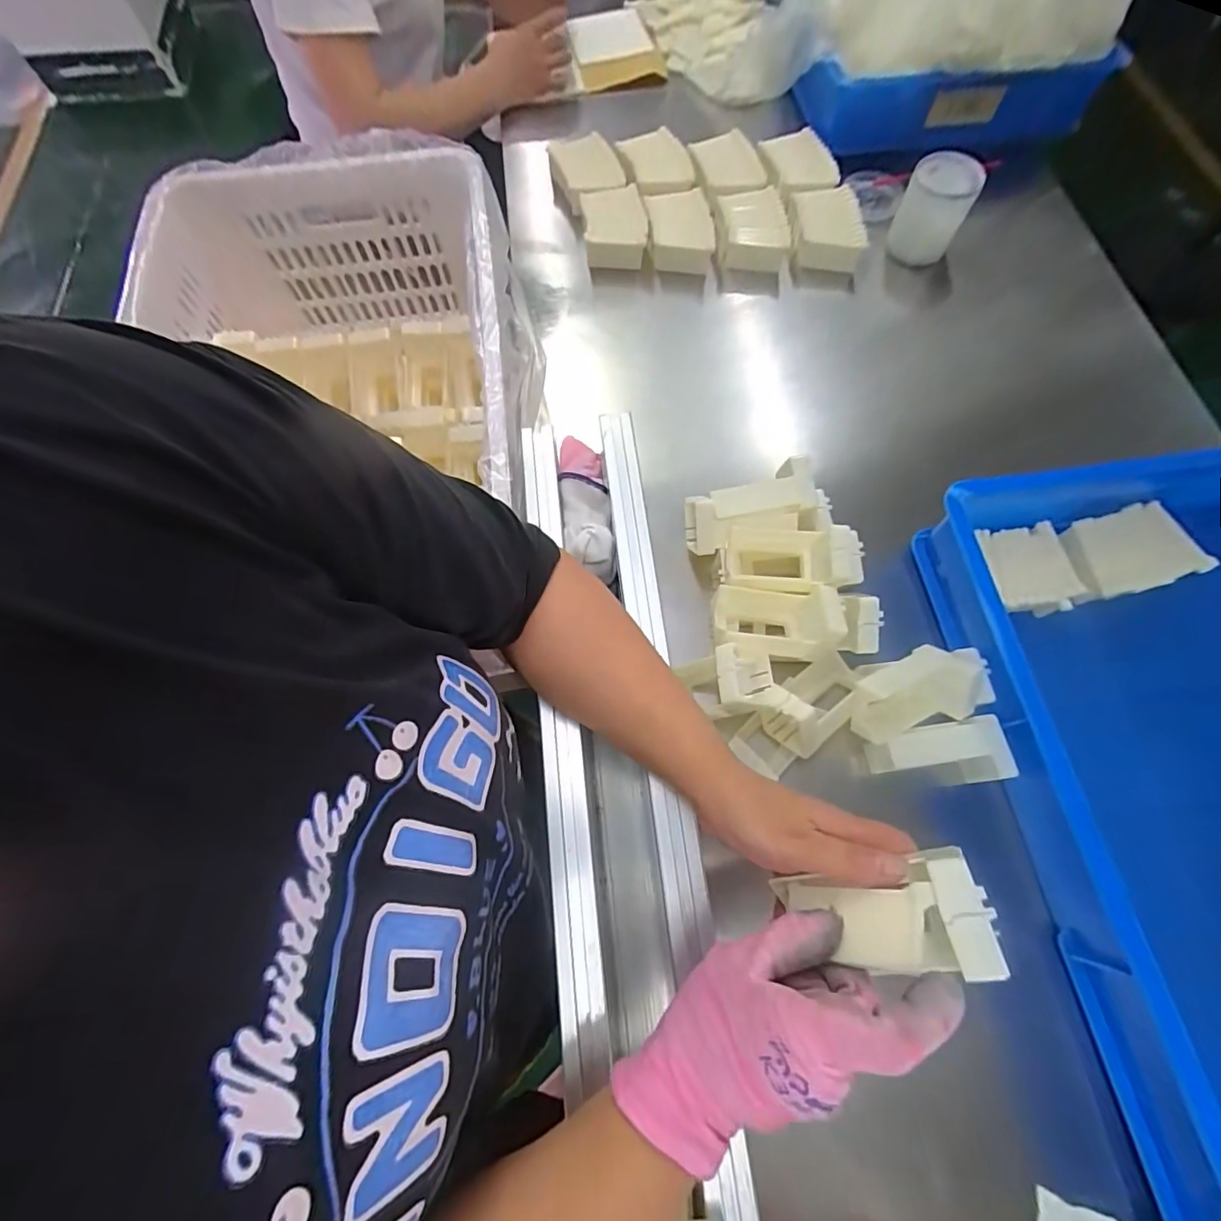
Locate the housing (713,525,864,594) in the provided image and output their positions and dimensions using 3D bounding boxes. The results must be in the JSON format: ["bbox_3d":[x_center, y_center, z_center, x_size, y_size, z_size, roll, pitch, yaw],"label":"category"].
[{"bbox_3d":[0.171,-0.047,0.513,0.121,0.074,0.058,0,91,15],"label":"housing"}]

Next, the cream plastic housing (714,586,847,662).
[{"bbox_3d":[0.145,0.011,0.477,0.112,0.055,0.062,0,69,2],"label":"cream plastic housing"}]

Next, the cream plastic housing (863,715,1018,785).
[{"bbox_3d":[0.277,0.124,0.462,0.119,0.034,0.050,-6,69,-1],"label":"cream plastic housing"}]

